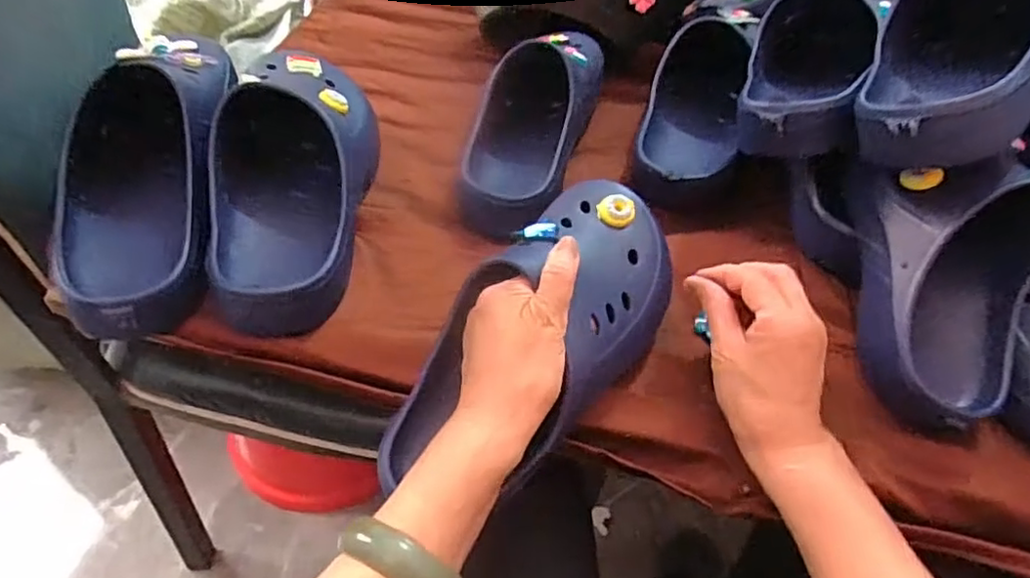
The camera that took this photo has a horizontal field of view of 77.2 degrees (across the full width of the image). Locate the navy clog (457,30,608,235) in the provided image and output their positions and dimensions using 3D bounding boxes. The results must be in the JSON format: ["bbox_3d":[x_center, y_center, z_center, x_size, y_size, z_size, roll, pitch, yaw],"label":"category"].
[{"bbox_3d":[0.014,-0.161,0.575,0.096,0.076,0.237,16,49,8],"label":"navy clog"}]

